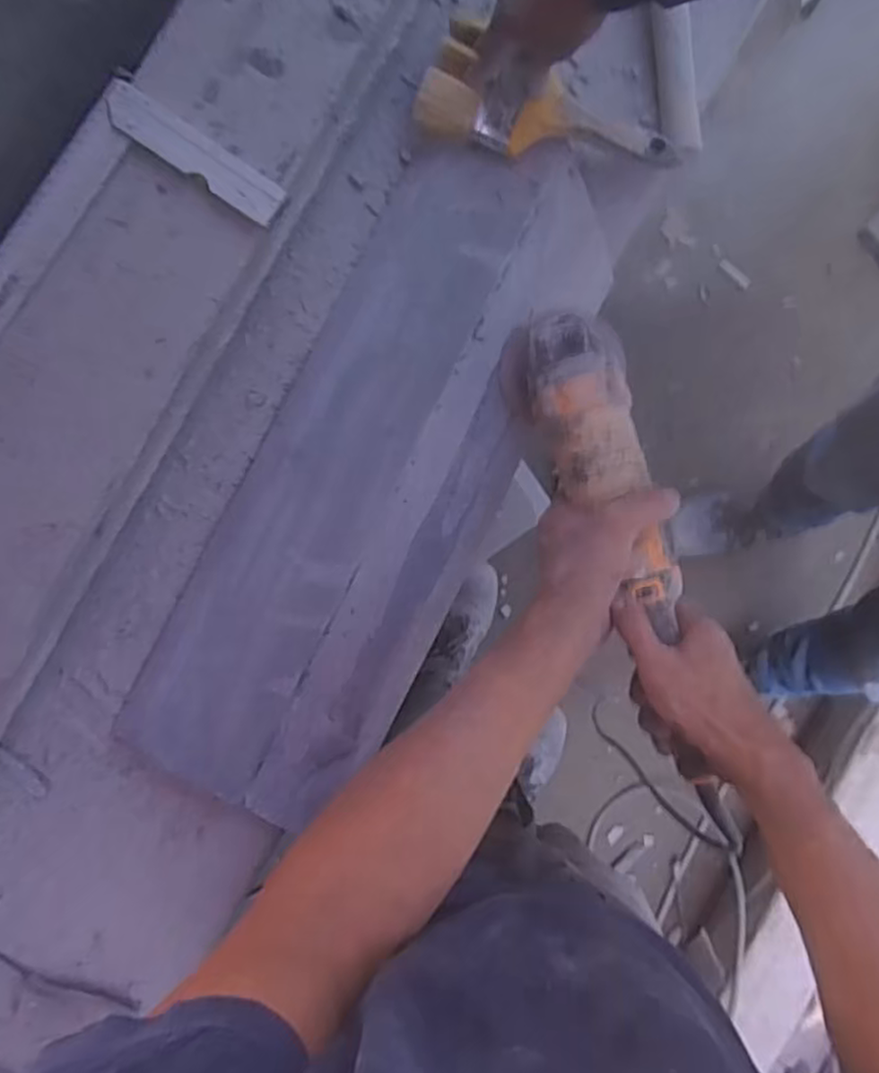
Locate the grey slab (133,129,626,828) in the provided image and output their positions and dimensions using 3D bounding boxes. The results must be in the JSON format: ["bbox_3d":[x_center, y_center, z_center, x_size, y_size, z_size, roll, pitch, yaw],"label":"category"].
[{"bbox_3d":[-0.055,-0.052,0.623,0.216,0.036,0.631,27,87,2],"label":"grey slab"}]

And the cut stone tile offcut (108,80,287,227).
[{"bbox_3d":[-0.195,-0.303,0.552,0.160,0.011,0.037,33,87,2],"label":"cut stone tile offcut"}]

